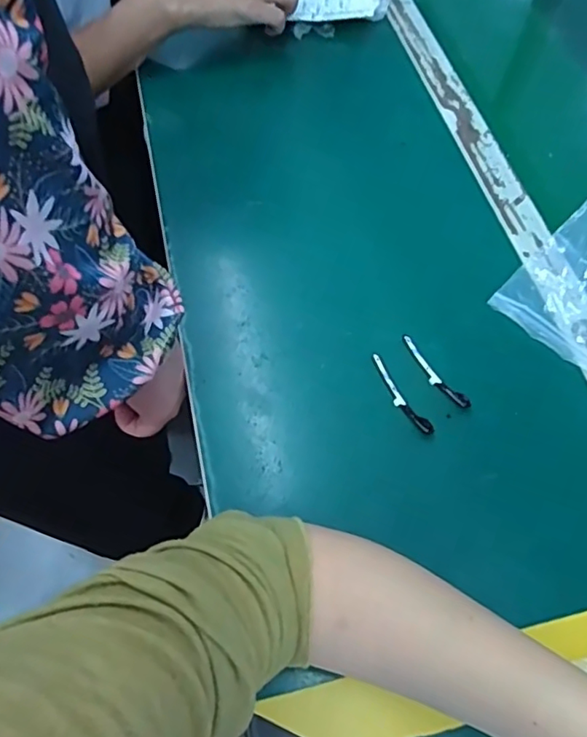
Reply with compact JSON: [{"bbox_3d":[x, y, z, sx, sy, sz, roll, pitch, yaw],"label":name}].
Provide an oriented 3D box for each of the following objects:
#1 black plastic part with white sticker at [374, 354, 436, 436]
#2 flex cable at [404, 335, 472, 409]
[{"bbox_3d":[0.079,0.020,0.416,0.013,0.004,0.073,-27,65,-18],"label":"black plastic part with white sticker"},{"bbox_3d":[0.107,0.004,0.428,0.014,0.004,0.072,-32,67,-20],"label":"flex cable"}]

